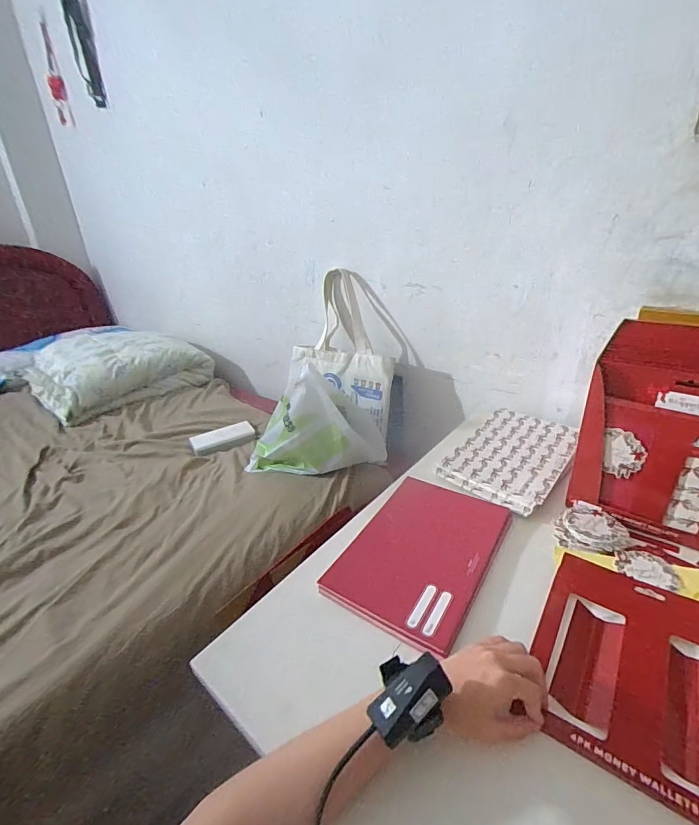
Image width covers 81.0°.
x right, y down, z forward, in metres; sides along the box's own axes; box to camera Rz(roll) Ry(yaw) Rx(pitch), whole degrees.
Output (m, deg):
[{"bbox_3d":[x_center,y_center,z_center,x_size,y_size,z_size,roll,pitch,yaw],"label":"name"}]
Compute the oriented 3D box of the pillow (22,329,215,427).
[{"bbox_3d":[-0.890,-0.185,1.573,0.538,0.206,0.525,-25,33,-38],"label":"pillow"}]

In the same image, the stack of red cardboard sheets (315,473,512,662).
[{"bbox_3d":[0.105,0.191,0.582,0.179,0.019,0.267,14,31,32],"label":"stack of red cardboard sheets"}]

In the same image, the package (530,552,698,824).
[{"bbox_3d":[0.305,0.258,0.423,0.191,0.017,0.238,15,31,32],"label":"package"}]

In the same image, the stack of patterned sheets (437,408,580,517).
[{"bbox_3d":[0.304,0.074,0.757,0.176,0.025,0.278,19,33,38],"label":"stack of patterned sheets"}]

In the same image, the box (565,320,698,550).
[{"bbox_3d":[0.473,0.019,0.601,0.197,0.237,0.206,17,32,35],"label":"box"}]

